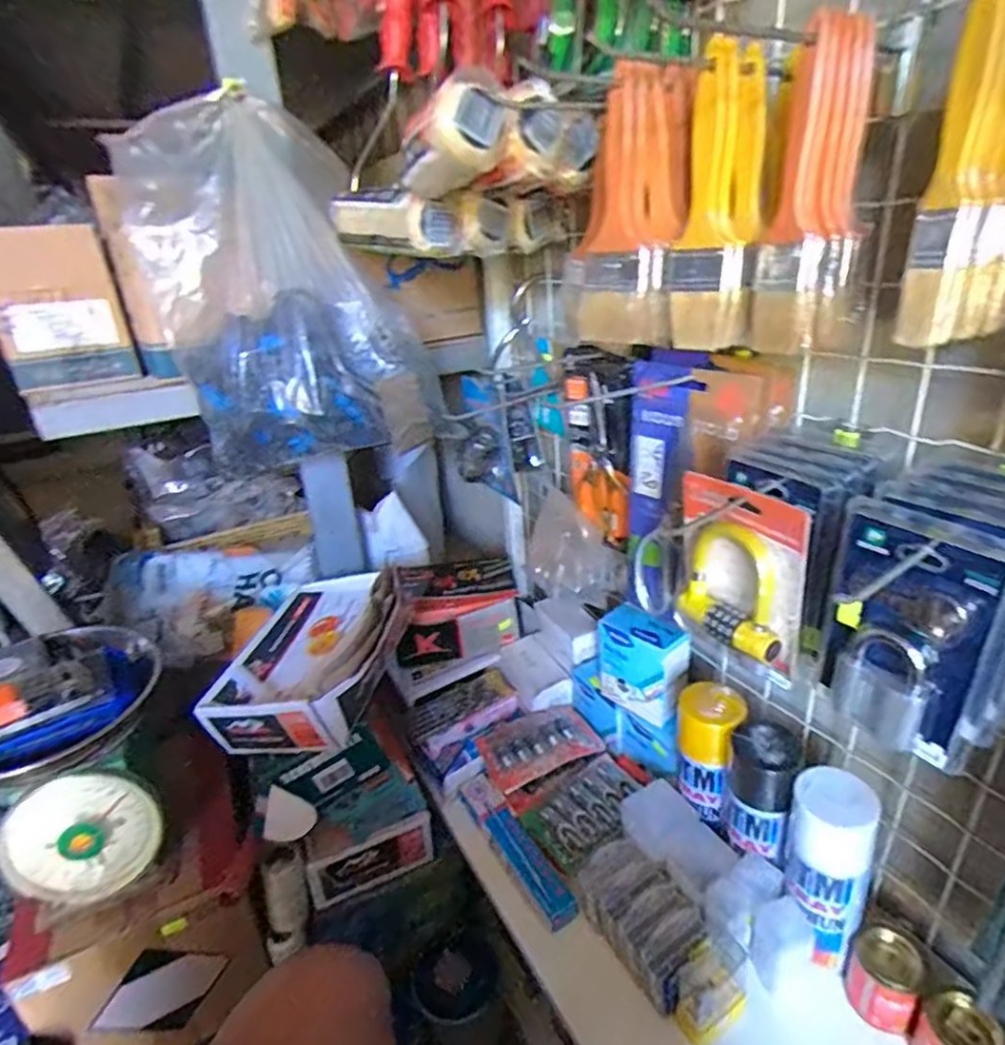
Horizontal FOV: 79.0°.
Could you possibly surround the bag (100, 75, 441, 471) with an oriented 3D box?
[{"bbox_3d":[-0.247,-0.258,0.673,0.246,0.356,0.195,-16,27,-25],"label":"bag"}]

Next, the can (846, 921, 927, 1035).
[{"bbox_3d":[0.327,0.390,0.523,0.049,0.067,0.044,16,31,38],"label":"can"}]

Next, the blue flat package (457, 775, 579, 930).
[{"bbox_3d":[0.011,0.368,0.700,0.040,0.024,0.202,-16,27,-25],"label":"blue flat package"}]

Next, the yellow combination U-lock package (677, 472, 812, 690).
[{"bbox_3d":[0.169,0.035,0.444,0.034,0.118,0.101,-11,25,-16],"label":"yellow combination U-lock package"}]

